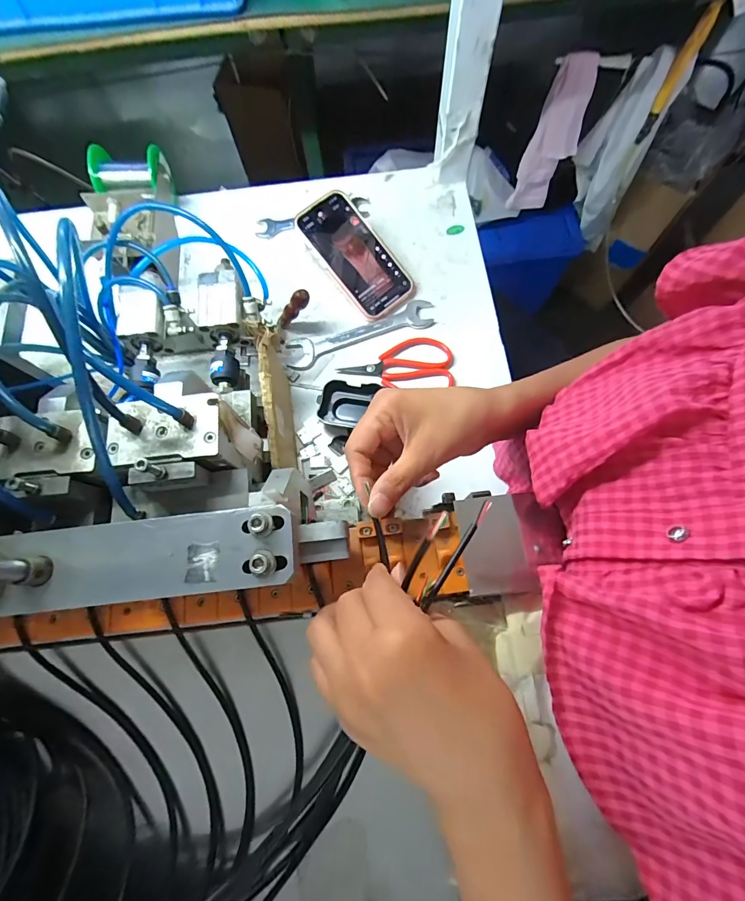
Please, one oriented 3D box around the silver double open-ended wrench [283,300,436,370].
[{"bbox_3d":[-0.016,-0.137,0.471,0.182,0.009,0.038,-18,73,-4],"label":"silver double open-ended wrench"}]

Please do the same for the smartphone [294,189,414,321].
[{"bbox_3d":[-0.020,-0.231,0.469,0.074,0.007,0.151,-40,95,-10],"label":"smartphone"}]

